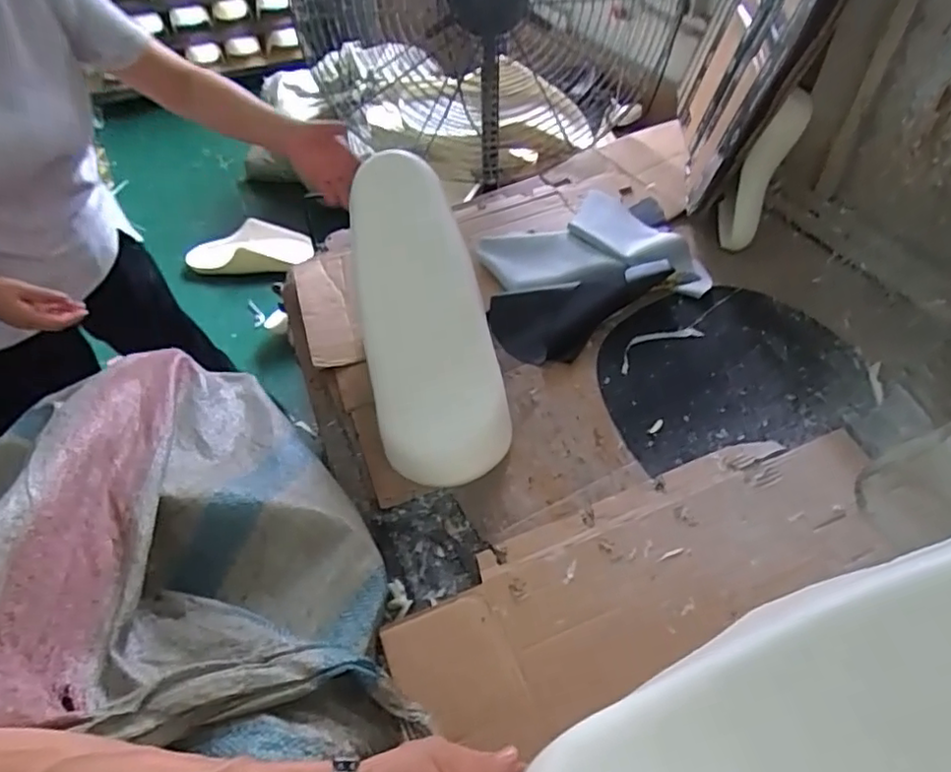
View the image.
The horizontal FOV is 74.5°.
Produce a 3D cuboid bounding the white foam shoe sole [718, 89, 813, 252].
[{"bbox_3d":[0.431,-0.323,0.947,0.063,0.237,0.051,33,36,24],"label":"white foam shoe sole"}]

